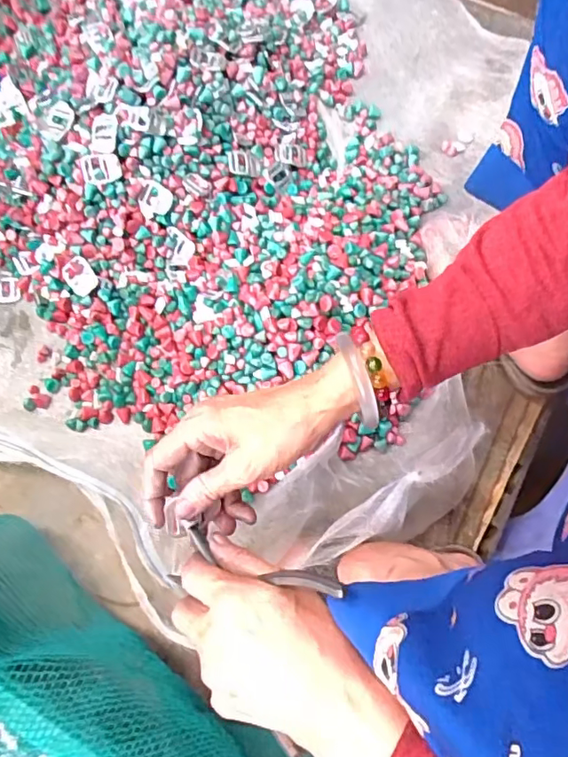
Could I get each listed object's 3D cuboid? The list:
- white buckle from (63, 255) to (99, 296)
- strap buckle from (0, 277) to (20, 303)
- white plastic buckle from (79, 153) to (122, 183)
[{"bbox_3d":[-0.218,-0.109,0.572,0.030,0.004,0.038,-33,94,5],"label":"white buckle"},{"bbox_3d":[-0.314,-0.098,0.596,0.041,0.007,0.028,-2,74,-2],"label":"strap buckle"},{"bbox_3d":[-0.193,-0.222,0.566,0.040,0.006,0.029,-8,103,-4],"label":"white plastic buckle"}]

